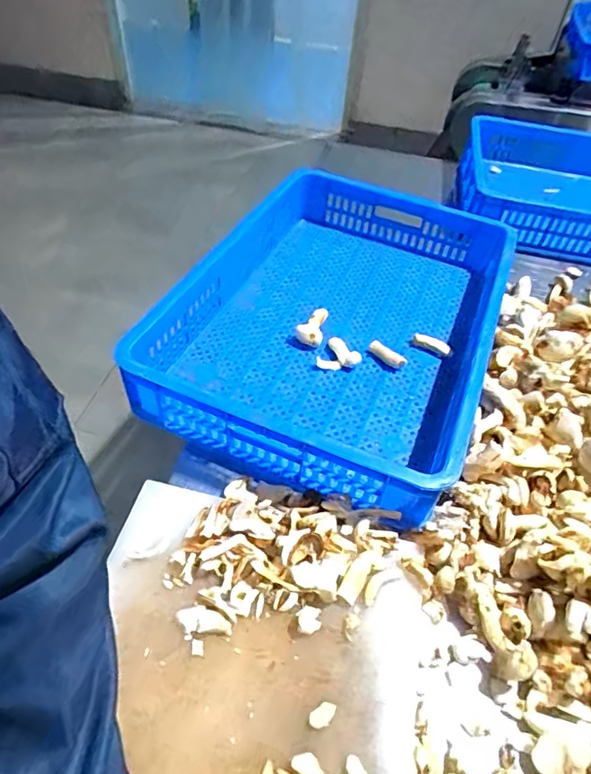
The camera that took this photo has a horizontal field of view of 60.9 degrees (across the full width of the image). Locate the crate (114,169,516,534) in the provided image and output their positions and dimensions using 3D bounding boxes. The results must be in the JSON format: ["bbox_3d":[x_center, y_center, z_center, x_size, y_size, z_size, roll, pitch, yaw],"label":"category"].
[{"bbox_3d":[0.069,-0.120,0.755,0.418,0.111,0.580,17,49,13],"label":"crate"}]

